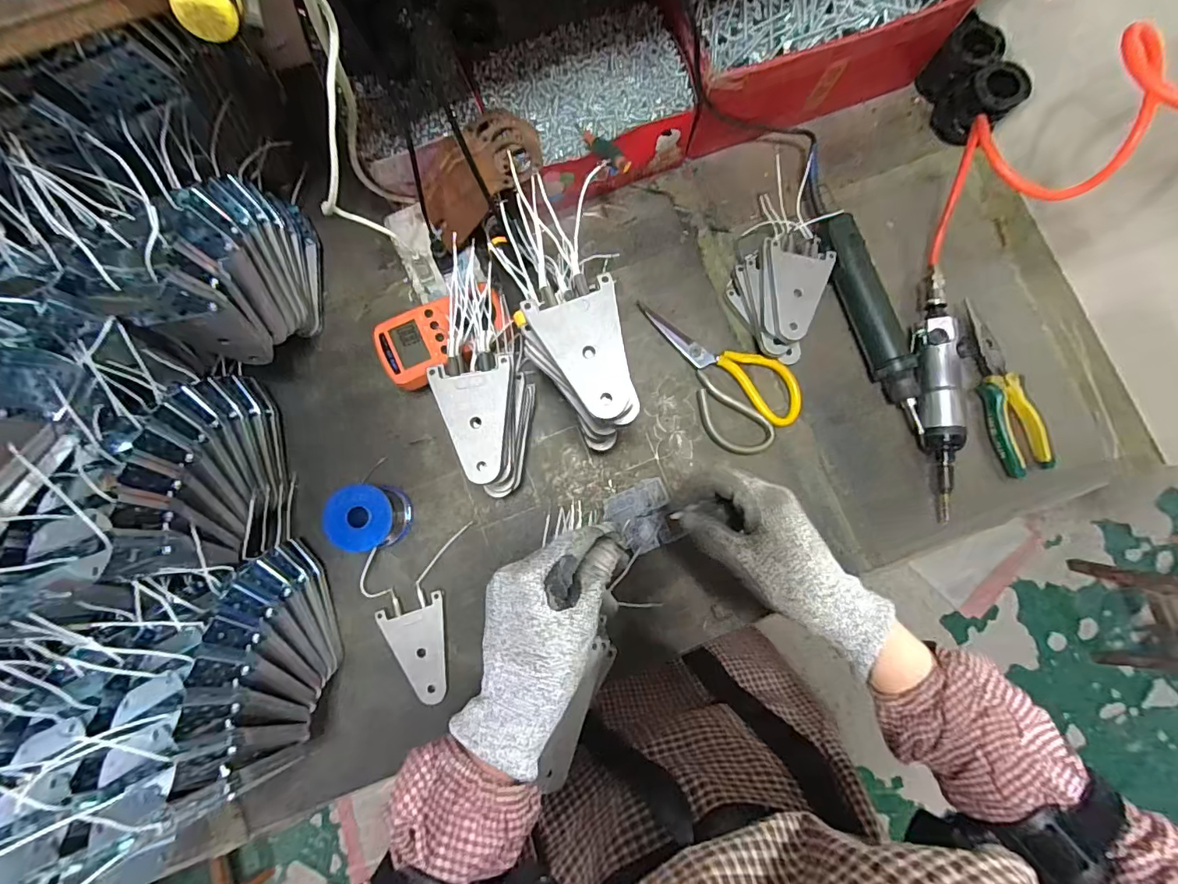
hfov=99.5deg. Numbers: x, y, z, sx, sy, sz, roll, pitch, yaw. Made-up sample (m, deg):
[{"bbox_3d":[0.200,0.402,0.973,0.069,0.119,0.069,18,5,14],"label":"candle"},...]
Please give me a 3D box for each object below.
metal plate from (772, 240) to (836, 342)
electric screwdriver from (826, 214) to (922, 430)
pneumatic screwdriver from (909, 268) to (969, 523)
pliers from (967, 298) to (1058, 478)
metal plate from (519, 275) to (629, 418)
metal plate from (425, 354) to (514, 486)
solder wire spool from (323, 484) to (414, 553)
[{"bbox_3d":[0.219,-0.153,0.512,0.063,0.006,0.099,5,84,-3],"label":"metal plate"},{"bbox_3d":[0.312,-0.129,0.546,0.037,0.038,0.238,-18,84,-3],"label":"electric screwdriver"},{"bbox_3d":[0.372,-0.054,0.537,0.042,0.040,0.271,-4,83,-1],"label":"pneumatic screwdriver"},{"bbox_3d":[0.454,-0.058,0.544,0.049,0.021,0.186,-13,84,-2],"label":"pliers"},{"bbox_3d":[0.000,-0.065,0.360,0.064,0.010,0.097,-20,84,-3],"label":"metal plate"},{"bbox_3d":[-0.094,-0.018,0.411,0.063,0.008,0.100,-7,84,-2],"label":"metal plate"},{"bbox_3d":[-0.218,0.076,0.501,0.067,0.063,0.064,0,83,-1],"label":"solder wire spool"}]

